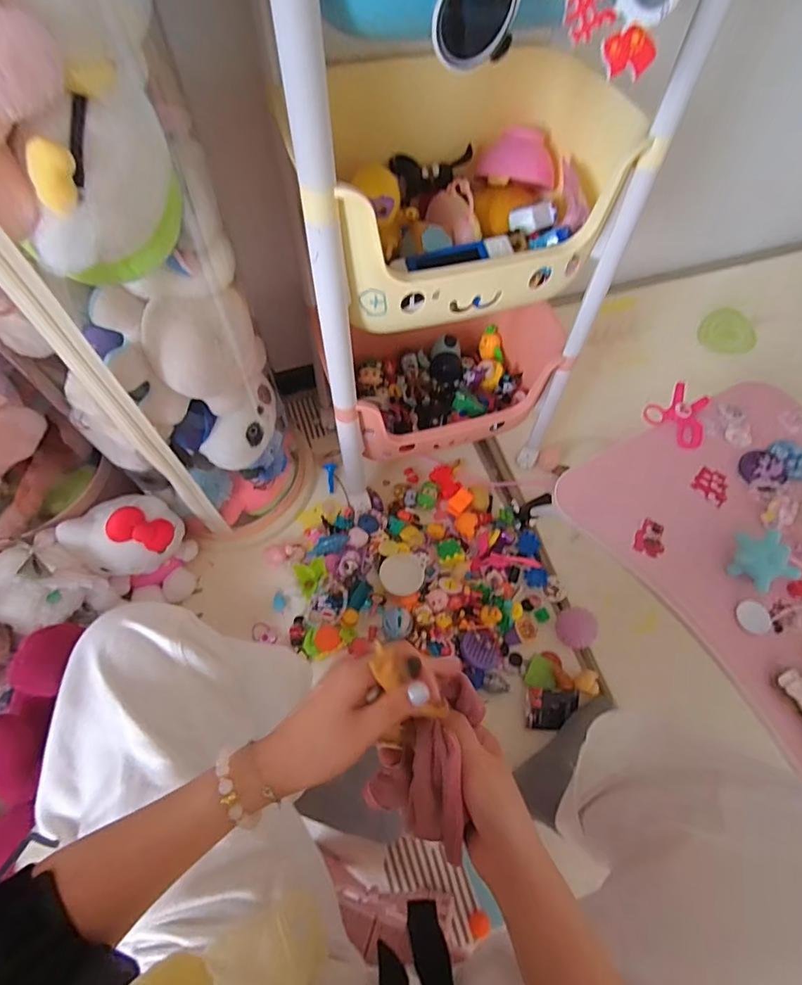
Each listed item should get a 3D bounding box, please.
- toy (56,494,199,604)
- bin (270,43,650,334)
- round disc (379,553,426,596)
[{"bbox_3d":[-0.409,0.086,0.758,0.135,0.187,0.113,1,64,-1],"label":"toy"},{"bbox_3d":[0.069,-0.360,0.581,0.325,0.162,0.238,-14,65,-8],"label":"bin"},{"bbox_3d":[0.002,0.134,0.802,0.069,0.008,0.066,0,78,1],"label":"round disc"}]

